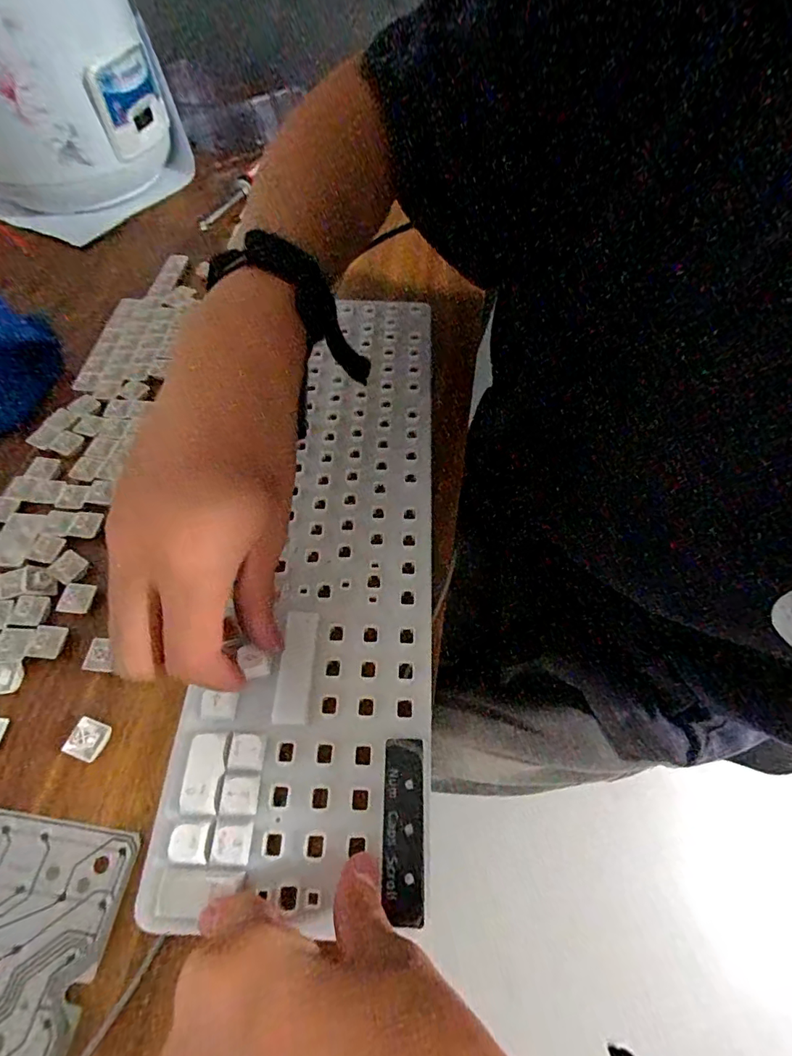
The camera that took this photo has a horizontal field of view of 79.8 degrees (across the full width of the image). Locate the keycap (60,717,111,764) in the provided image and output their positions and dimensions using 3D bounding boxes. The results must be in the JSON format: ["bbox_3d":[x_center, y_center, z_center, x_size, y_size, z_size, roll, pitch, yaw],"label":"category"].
[{"bbox_3d":[-0.157,0.108,0.243,0.018,0.008,0.018,17,62,10],"label":"keycap"}]

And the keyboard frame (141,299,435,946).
[{"bbox_3d":[-0.034,-0.011,0.301,0.122,0.014,0.409,5,60,3],"label":"keyboard frame"}]

